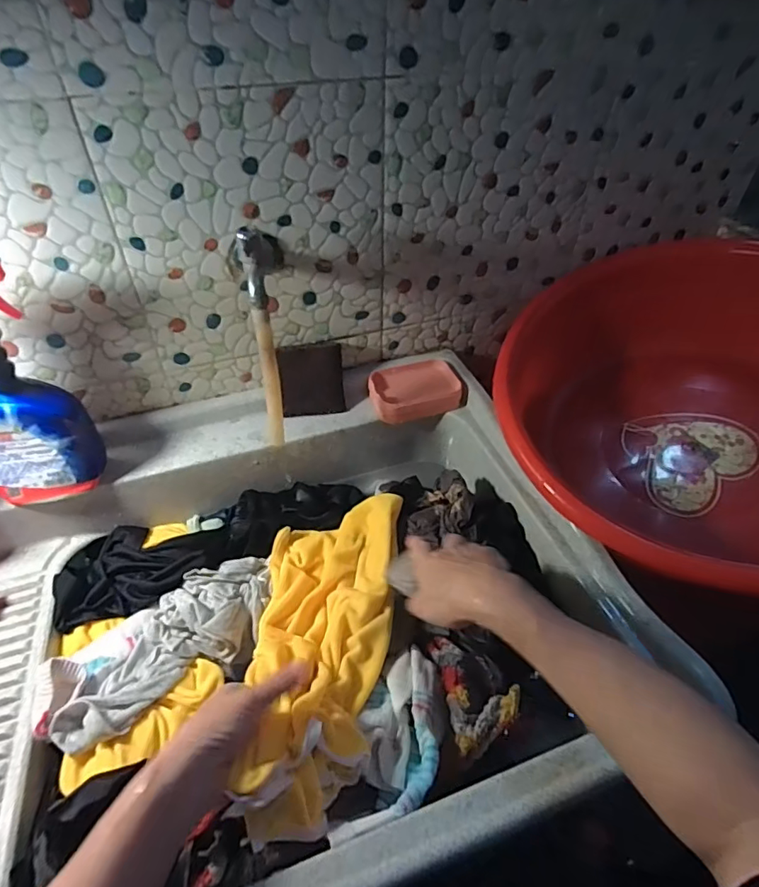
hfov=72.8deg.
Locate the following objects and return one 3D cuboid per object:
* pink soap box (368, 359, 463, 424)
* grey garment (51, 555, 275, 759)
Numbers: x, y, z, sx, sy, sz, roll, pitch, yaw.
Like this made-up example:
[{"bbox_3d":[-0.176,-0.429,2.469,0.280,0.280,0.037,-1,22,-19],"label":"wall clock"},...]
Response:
[{"bbox_3d":[0.049,-0.075,0.731,0.121,0.034,0.090,-13,45,-13],"label":"pink soap box"},{"bbox_3d":[-0.219,0.218,0.566,0.252,0.056,0.105,-34,53,-30],"label":"grey garment"}]

